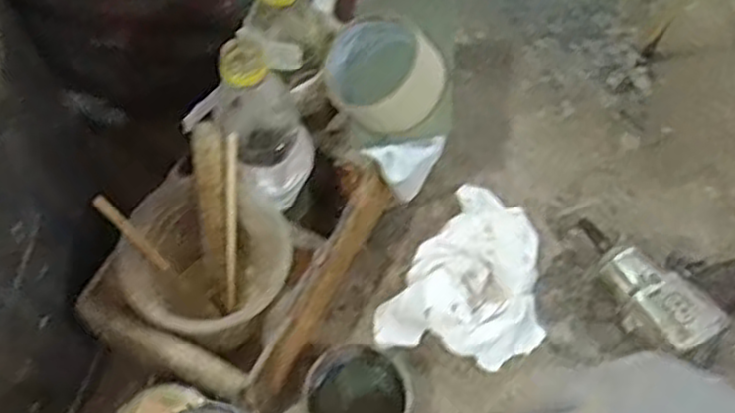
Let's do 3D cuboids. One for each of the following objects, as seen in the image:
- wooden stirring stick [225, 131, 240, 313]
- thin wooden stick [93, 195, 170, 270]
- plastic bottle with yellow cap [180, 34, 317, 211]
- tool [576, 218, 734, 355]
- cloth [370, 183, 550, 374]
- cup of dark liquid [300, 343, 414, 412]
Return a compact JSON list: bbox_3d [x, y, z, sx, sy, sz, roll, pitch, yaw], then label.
[{"bbox_3d":[-0.098,0.013,0.552,0.008,0.144,0.008,9,28,5],"label":"wooden stirring stick"},{"bbox_3d":[-0.158,0.018,0.514,0.005,0.074,0.009,9,54,42],"label":"thin wooden stick"},{"bbox_3d":[-0.076,-0.061,0.549,0.047,0.136,0.075,20,59,38],"label":"plastic bottle with yellow cap"},{"bbox_3d":[0.318,0.021,0.679,0.253,0.053,0.139,-27,66,-15],"label":"tool"},{"bbox_3d":[0.098,0.065,0.647,0.126,0.043,0.163,31,65,14],"label":"cloth"},{"bbox_3d":[-0.009,0.154,0.595,0.079,0.041,0.082,1,62,-2],"label":"cup of dark liquid"}]

